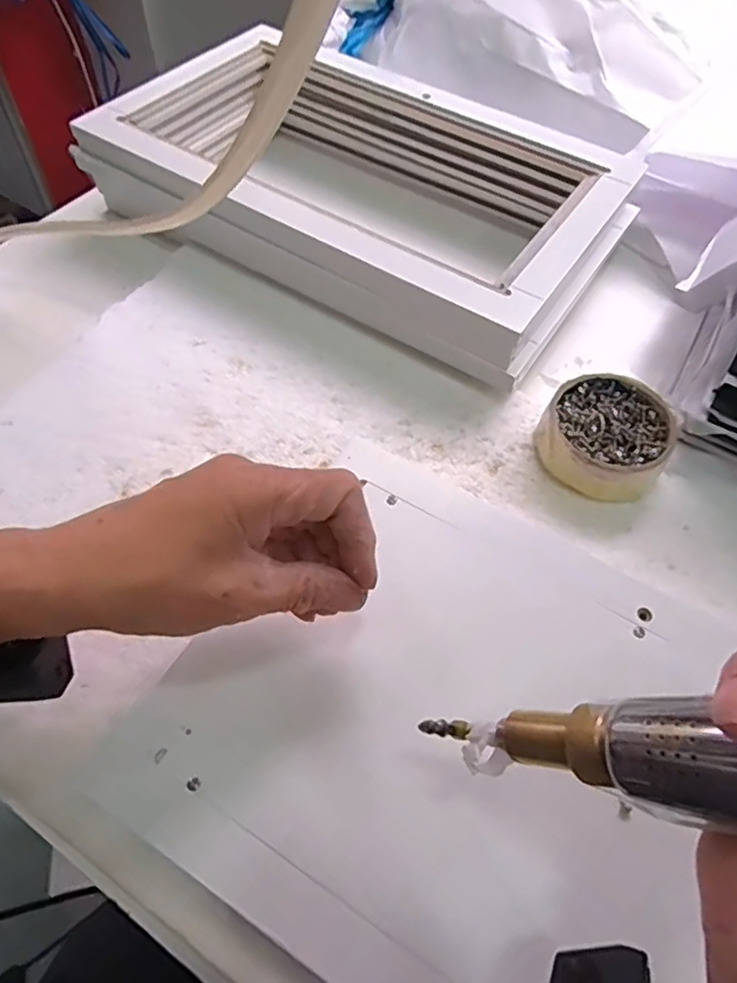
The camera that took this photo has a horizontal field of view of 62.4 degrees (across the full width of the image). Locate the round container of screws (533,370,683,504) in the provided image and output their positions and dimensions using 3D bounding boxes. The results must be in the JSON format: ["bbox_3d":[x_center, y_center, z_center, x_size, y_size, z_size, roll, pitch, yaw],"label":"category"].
[{"bbox_3d":[0.162,-0.037,0.417,0.083,0.033,0.089,1,58,-2],"label":"round container of screws"}]

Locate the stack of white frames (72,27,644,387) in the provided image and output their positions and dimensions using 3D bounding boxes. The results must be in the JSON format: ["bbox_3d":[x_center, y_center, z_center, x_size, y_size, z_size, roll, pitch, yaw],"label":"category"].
[{"bbox_3d":[-0.010,-0.268,0.534,0.431,0.065,0.242,29,60,15],"label":"stack of white frames"}]

